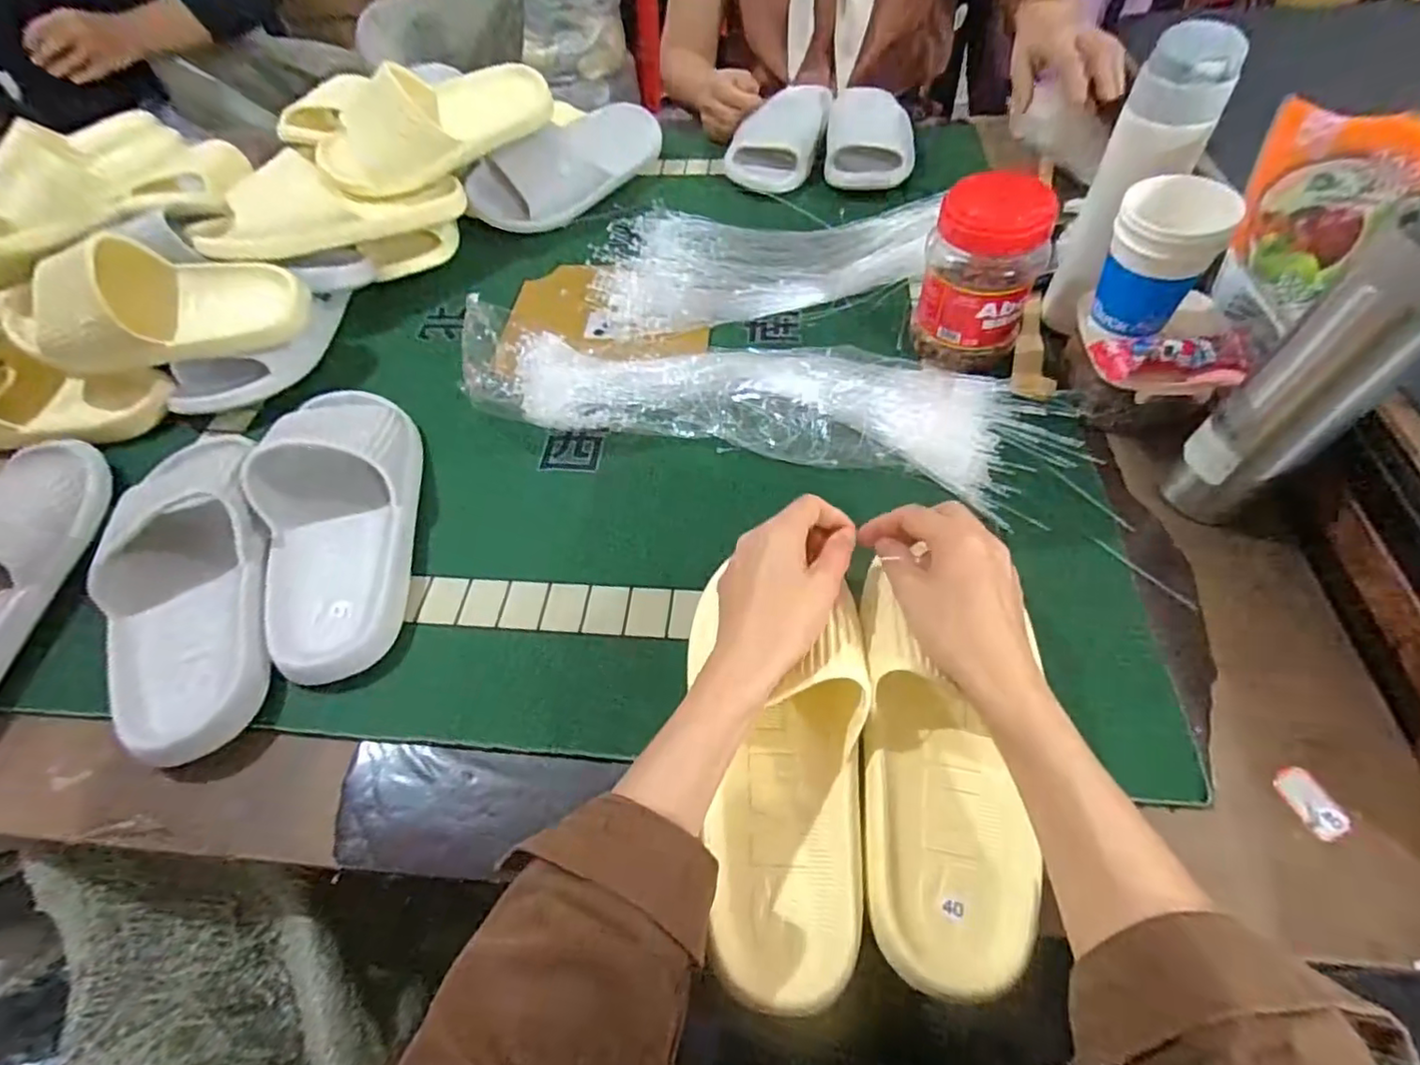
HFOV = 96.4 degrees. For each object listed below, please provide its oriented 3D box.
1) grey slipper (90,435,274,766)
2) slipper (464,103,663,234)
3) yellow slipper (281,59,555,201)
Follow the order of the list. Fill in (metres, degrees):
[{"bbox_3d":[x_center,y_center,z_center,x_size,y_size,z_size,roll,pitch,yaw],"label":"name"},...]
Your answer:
[{"bbox_3d":[-0.373,0.044,0.447,0.114,0.069,0.233,-17,55,-7],"label":"grey slipper"},{"bbox_3d":[-0.173,-0.446,0.785,0.260,0.093,0.054,-36,28,-20],"label":"slipper"},{"bbox_3d":[-0.305,-0.437,0.681,0.271,0.091,0.082,-15,55,-6],"label":"yellow slipper"}]

